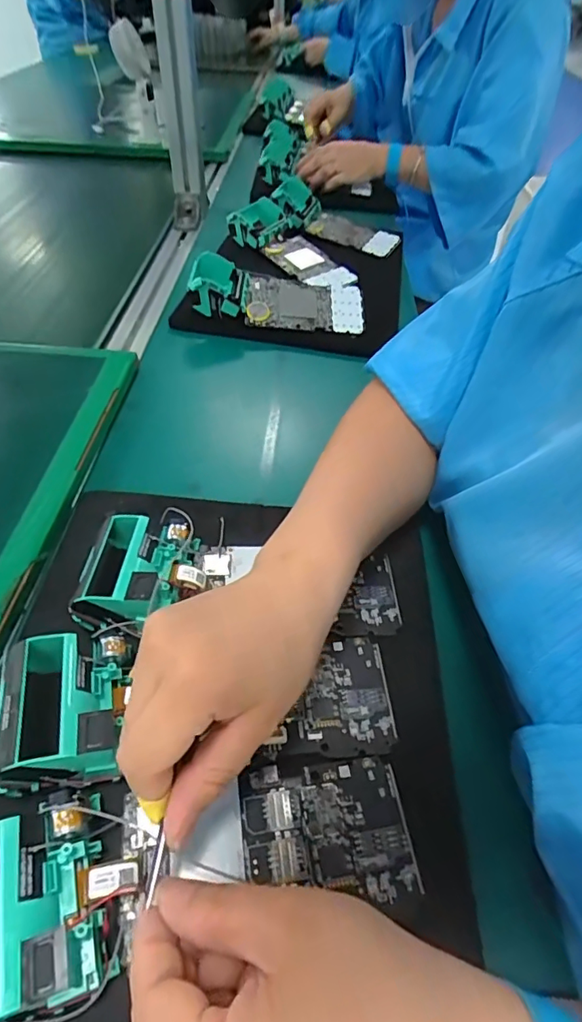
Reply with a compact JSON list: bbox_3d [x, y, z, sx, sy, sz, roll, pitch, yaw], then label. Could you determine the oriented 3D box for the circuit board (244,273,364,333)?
[{"bbox_3d":[0.015,-0.229,0.561,0.127,0.012,0.072,4,72,-6],"label":"circuit board"}]

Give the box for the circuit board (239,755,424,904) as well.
[{"bbox_3d":[0.017,0.149,0.239,0.076,0.004,0.056,-2,48,-8],"label":"circuit board"}]

